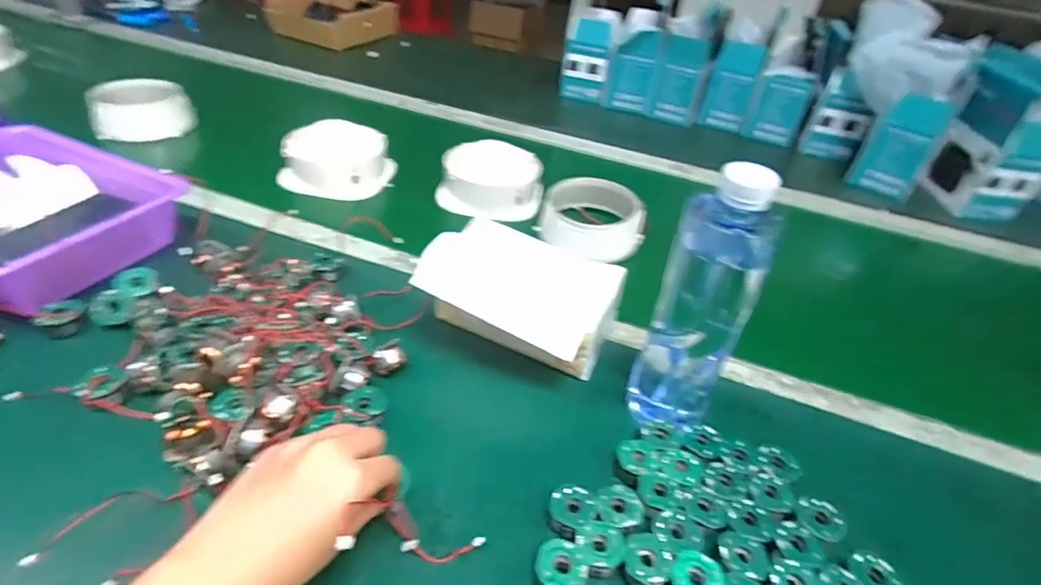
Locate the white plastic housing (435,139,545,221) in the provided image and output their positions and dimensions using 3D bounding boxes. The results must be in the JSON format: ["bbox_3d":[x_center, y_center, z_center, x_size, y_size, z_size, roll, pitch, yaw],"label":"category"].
[{"bbox_3d":[-0.038,-0.157,0.720,0.139,0.050,0.111,4,39,-4],"label":"white plastic housing"}]

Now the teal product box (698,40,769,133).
[{"bbox_3d":[0.393,-0.384,0.986,0.082,0.144,0.035,14,40,8],"label":"teal product box"}]

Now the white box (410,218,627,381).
[{"bbox_3d":[-0.001,0.009,0.487,0.159,0.080,0.135,23,42,18],"label":"white box"}]

